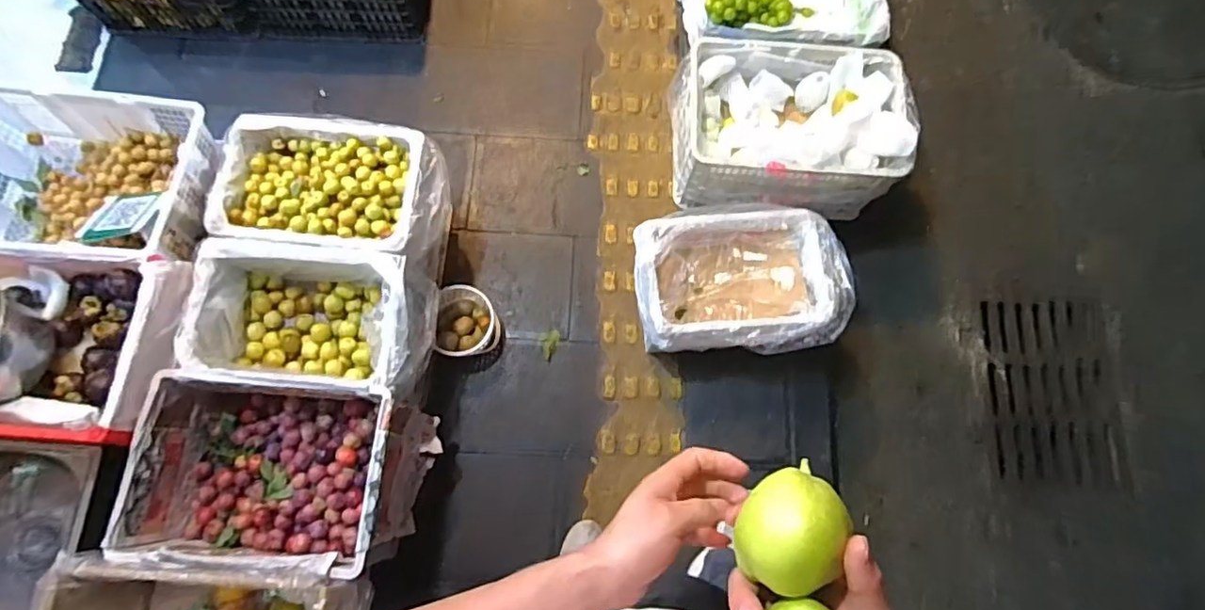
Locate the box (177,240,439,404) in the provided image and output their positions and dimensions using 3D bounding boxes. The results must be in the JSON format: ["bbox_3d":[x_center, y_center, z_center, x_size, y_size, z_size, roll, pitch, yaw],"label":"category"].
[{"bbox_3d":[-0.606,0.035,1.285,0.436,0.269,0.301,8,73,15],"label":"box"}]

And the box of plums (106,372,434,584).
[{"bbox_3d":[-0.634,0.336,1.199,0.495,0.221,0.335,6,74,1],"label":"box of plums"}]

